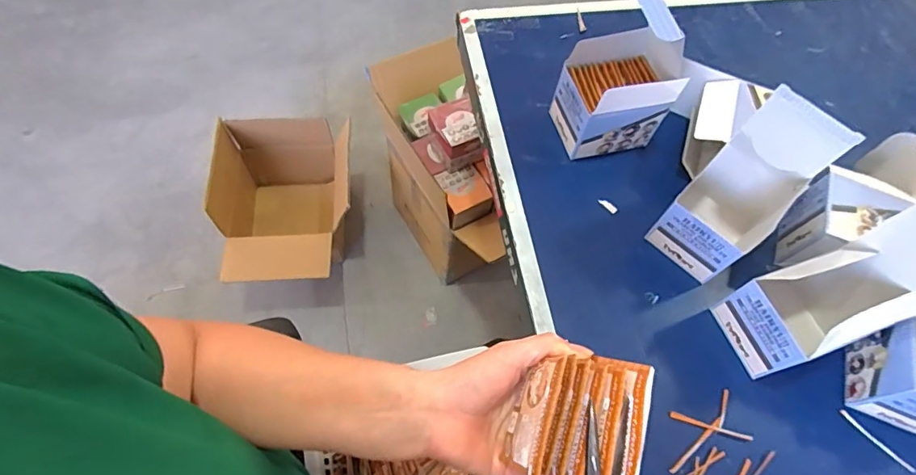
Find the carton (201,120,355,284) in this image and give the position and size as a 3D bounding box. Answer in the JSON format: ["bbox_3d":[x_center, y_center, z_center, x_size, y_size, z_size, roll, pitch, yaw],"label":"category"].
[{"bbox_3d":[-0.410,-0.047,1.251,0.306,0.362,0.386,-2,63,-4],"label":"carton"}]

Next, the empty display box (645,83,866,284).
[{"bbox_3d":[0.266,-0.038,0.466,0.096,0.169,0.080,-40,71,-20],"label":"empty display box"}]

